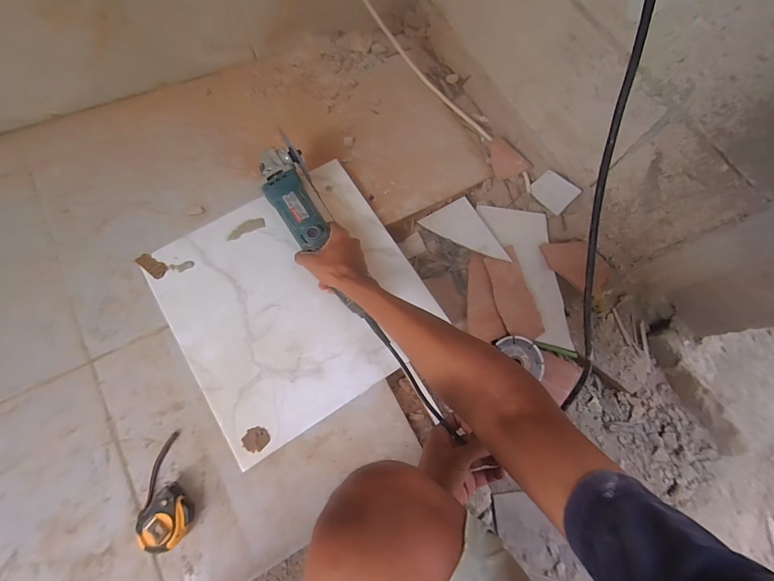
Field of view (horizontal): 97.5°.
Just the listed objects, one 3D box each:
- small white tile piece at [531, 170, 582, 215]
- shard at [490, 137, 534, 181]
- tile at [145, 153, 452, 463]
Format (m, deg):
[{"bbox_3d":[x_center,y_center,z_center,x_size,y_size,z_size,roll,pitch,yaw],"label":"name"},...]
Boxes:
[{"bbox_3d":[0.317,-0.189,0.646,0.010,0.059,0.080,-15,59,-33],"label":"small white tile piece"},{"bbox_3d":[0.248,-0.278,0.699,0.071,0.011,0.090,-17,82,7],"label":"shard"},{"bbox_3d":[-0.155,0.008,0.577,0.387,0.014,0.387,-31,78,-9],"label":"tile"}]

